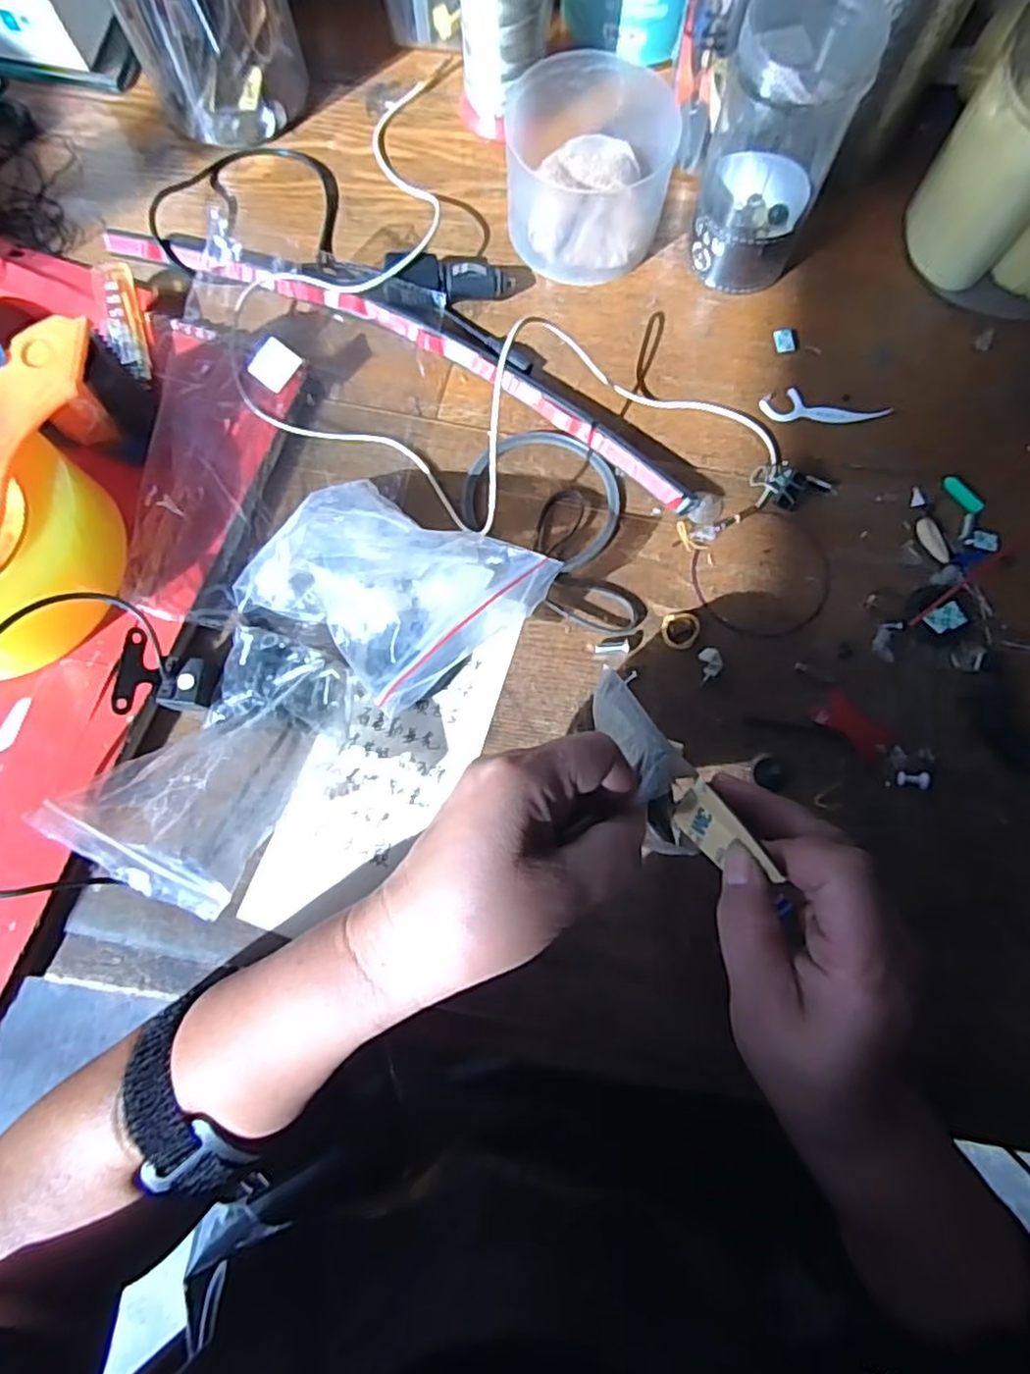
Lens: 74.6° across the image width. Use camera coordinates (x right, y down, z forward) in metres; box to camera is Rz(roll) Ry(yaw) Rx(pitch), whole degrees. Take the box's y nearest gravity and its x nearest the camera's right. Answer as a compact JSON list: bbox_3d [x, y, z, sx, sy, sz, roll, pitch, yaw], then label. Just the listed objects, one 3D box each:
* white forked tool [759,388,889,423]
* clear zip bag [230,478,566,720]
[{"bbox_3d":[0.181,-0.164,0.394,0.074,0.004,0.021,1,75,0],"label":"white forked tool"},{"bbox_3d":[-0.062,-0.049,0.334,0.135,0.057,0.096,33,77,8],"label":"clear zip bag"}]

